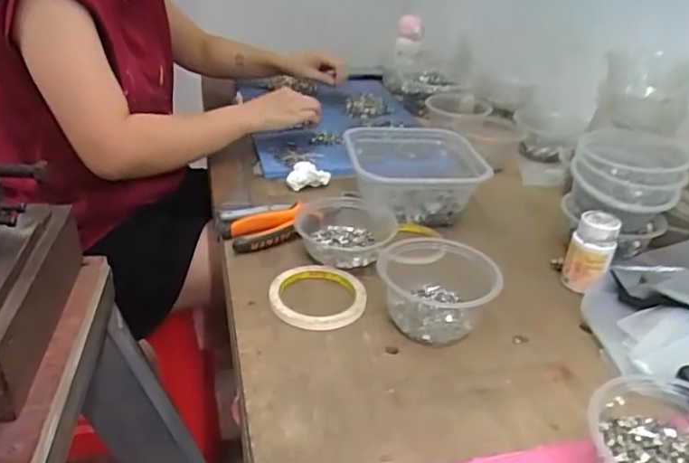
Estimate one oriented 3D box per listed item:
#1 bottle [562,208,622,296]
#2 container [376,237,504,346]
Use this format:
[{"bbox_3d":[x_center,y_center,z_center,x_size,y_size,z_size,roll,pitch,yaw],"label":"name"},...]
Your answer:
[{"bbox_3d":[0.267,0.022,0.619,0.045,0.076,0.047,17,33,23],"label":"bottle"},{"bbox_3d":[0.092,0.052,0.570,0.106,0.062,0.124,1,30,-2],"label":"container"}]

